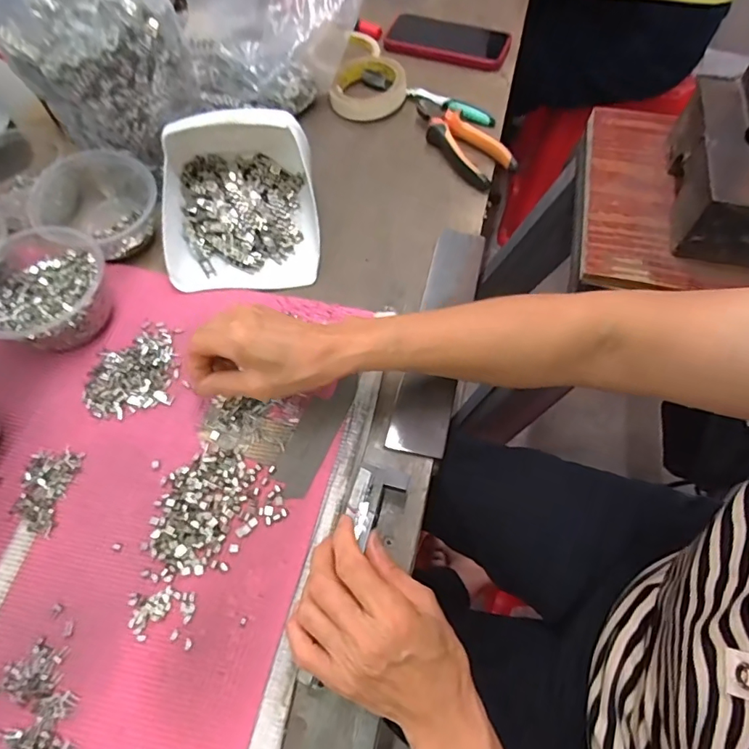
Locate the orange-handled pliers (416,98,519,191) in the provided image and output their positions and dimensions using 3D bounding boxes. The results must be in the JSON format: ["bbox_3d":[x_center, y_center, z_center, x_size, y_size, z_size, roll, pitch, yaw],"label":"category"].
[{"bbox_3d":[0.097,-0.280,0.576,0.057,0.024,0.155,-32,66,-15],"label":"orange-handled pliers"}]

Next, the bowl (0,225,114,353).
[{"bbox_3d":[-0.299,-0.073,0.443,0.108,0.061,0.112,0,63,1],"label":"bowl"}]

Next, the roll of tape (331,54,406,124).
[{"bbox_3d":[-0.007,-0.376,0.622,0.094,0.026,0.107,2,62,3],"label":"roll of tape"}]

